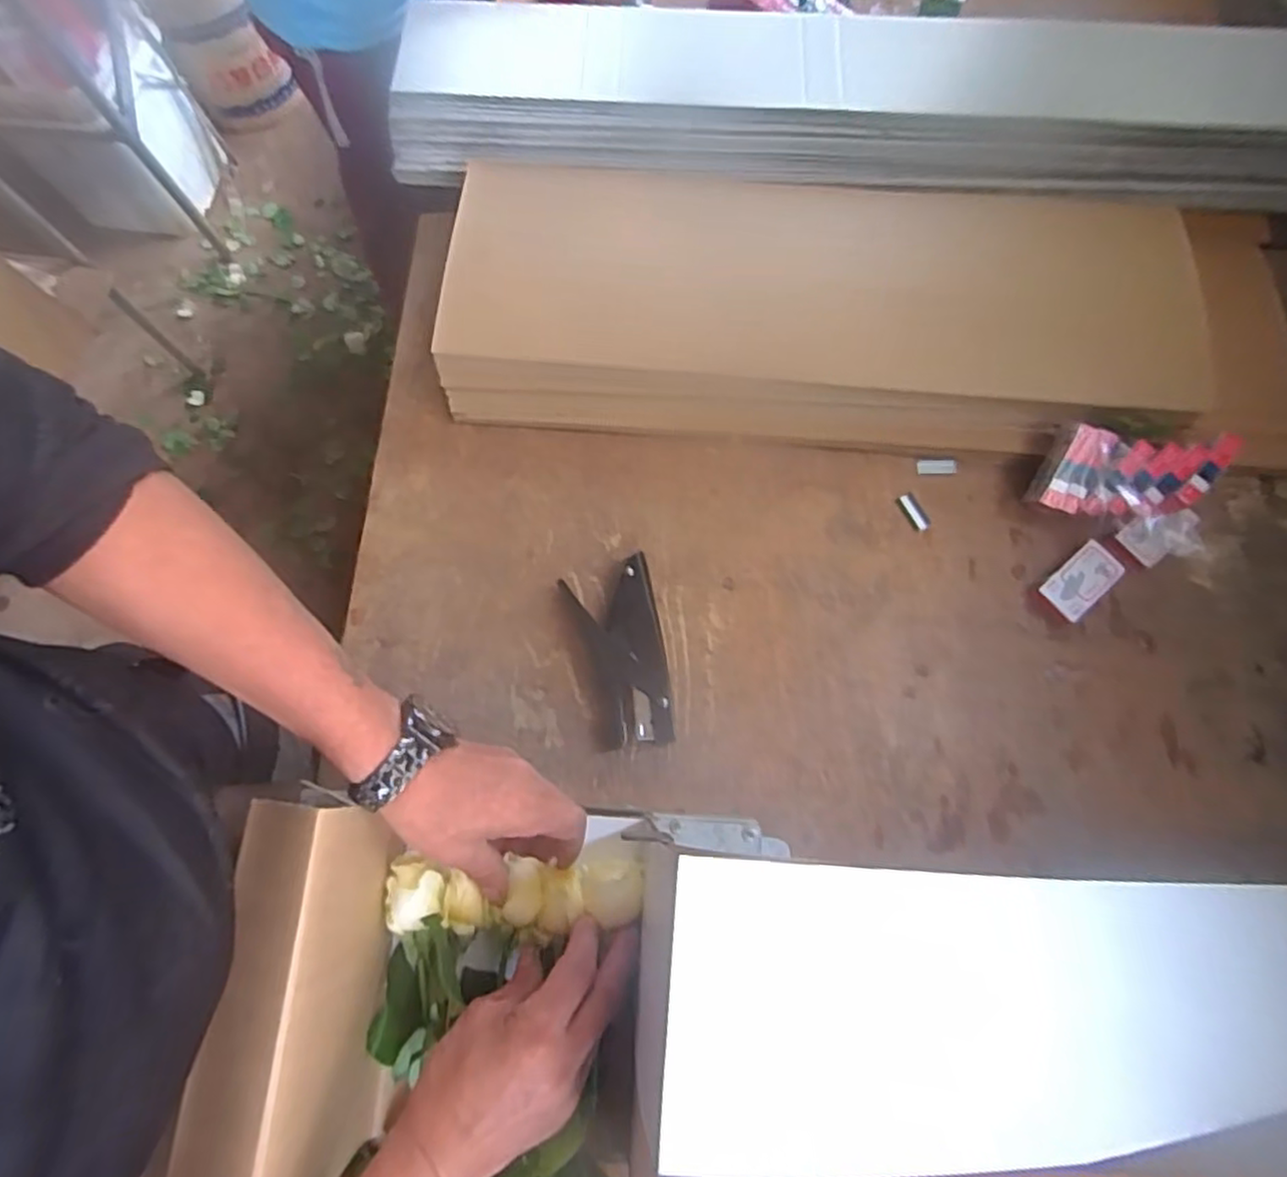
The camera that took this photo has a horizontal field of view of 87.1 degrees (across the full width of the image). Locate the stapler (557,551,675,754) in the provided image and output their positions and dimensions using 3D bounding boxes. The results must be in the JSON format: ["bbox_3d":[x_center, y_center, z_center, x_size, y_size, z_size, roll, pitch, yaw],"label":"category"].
[{"bbox_3d":[-0.016,0.052,0.546,0.069,0.027,0.147,-14,76,-4],"label":"stapler"}]

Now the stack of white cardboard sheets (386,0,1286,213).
[{"bbox_3d":[0.248,-0.458,0.636,0.965,0.091,0.157,2,75,0],"label":"stack of white cardboard sheets"}]

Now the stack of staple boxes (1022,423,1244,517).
[{"bbox_3d":[0.403,-0.095,0.565,0.144,0.055,0.079,2,75,0],"label":"stack of staple boxes"}]

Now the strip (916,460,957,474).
[{"bbox_3d":[0.261,-0.108,0.602,0.034,0.004,0.012,1,75,0],"label":"strip"}]

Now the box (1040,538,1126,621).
[{"bbox_3d":[0.365,-0.005,0.567,0.069,0.013,0.039,-41,79,-10],"label":"box"}]

